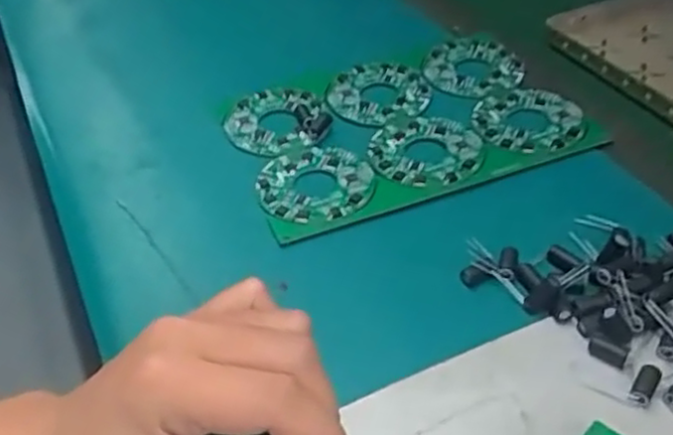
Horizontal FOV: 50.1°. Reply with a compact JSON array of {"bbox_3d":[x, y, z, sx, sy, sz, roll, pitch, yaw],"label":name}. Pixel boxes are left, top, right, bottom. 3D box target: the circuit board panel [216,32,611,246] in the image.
[{"bbox_3d":[0.042,-0.061,0.457,0.207,0.011,0.141,-18,44,-14],"label":"circuit board panel"}]

